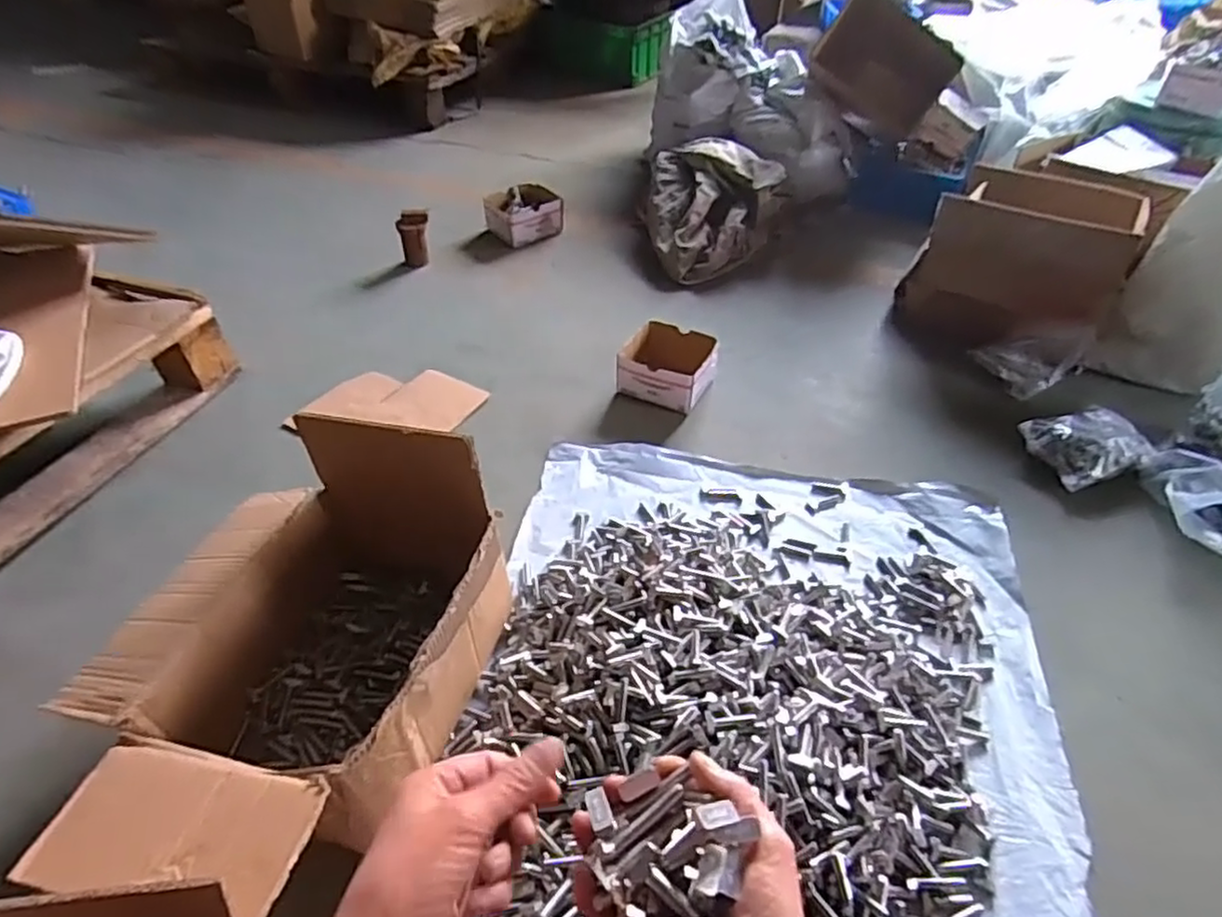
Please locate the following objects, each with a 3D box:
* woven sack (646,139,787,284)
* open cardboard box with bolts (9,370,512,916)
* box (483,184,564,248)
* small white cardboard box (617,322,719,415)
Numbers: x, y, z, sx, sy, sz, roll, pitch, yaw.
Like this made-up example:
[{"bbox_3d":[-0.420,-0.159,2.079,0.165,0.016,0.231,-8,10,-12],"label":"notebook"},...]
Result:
[{"bbox_3d":[0.246,-0.591,1.635,0.335,0.187,0.380,7,44,7],"label":"woven sack"},{"bbox_3d":[-0.350,0.198,0.704,0.349,0.260,0.424,11,44,10],"label":"open cardboard box with bolts"},{"bbox_3d":[-0.225,-0.628,1.758,0.175,0.083,0.175,-25,48,-26],"label":"box"},{"bbox_3d":[0.104,-0.172,1.262,0.152,0.083,0.142,22,46,22],"label":"small white cardboard box"}]

